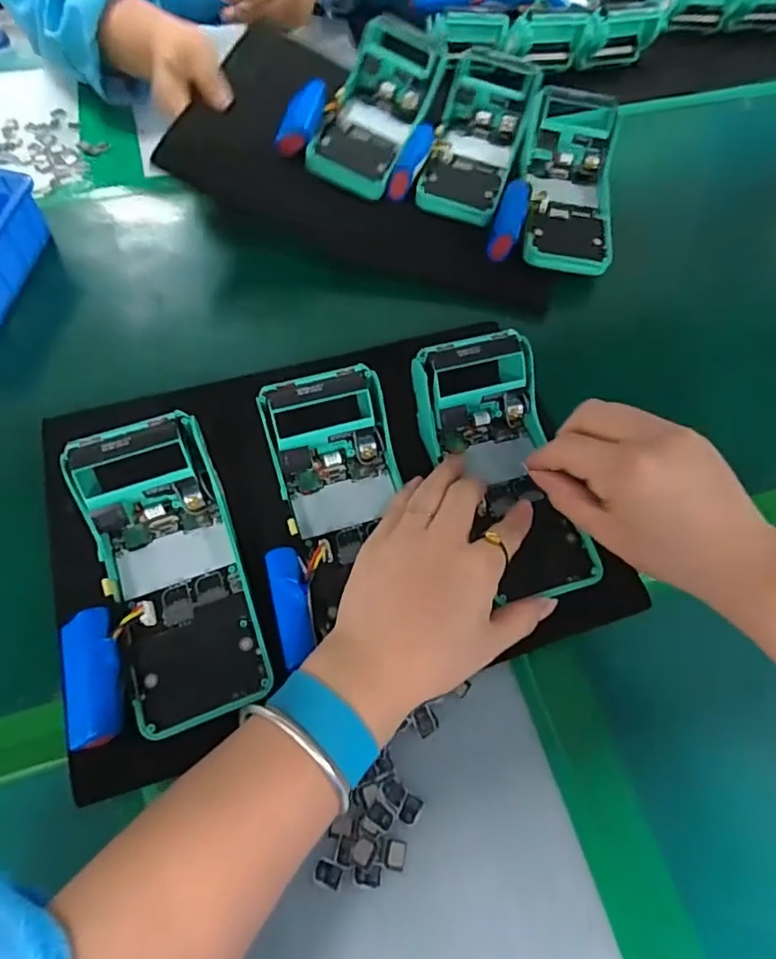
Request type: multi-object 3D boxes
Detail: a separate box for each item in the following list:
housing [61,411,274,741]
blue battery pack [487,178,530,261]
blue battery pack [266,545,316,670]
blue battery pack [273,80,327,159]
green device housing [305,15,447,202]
[{"bbox_3d":[-0.125,0.051,0.314,0.083,0.056,0.160,-17,63,-14],"label":"housing"},{"bbox_3d":[0.106,-0.227,0.487,0.023,0.018,0.083,18,61,6],"label":"blue battery pack"},{"bbox_3d":[-0.053,0.071,0.317,0.020,0.017,0.065,-12,62,-11],"label":"blue battery pack"},{"bbox_3d":[-0.073,-0.307,0.483,0.026,0.022,0.083,14,60,3],"label":"blue battery pack"},{"bbox_3d":[-0.008,-0.338,0.506,0.074,0.044,0.177,19,67,7],"label":"green device housing"}]

